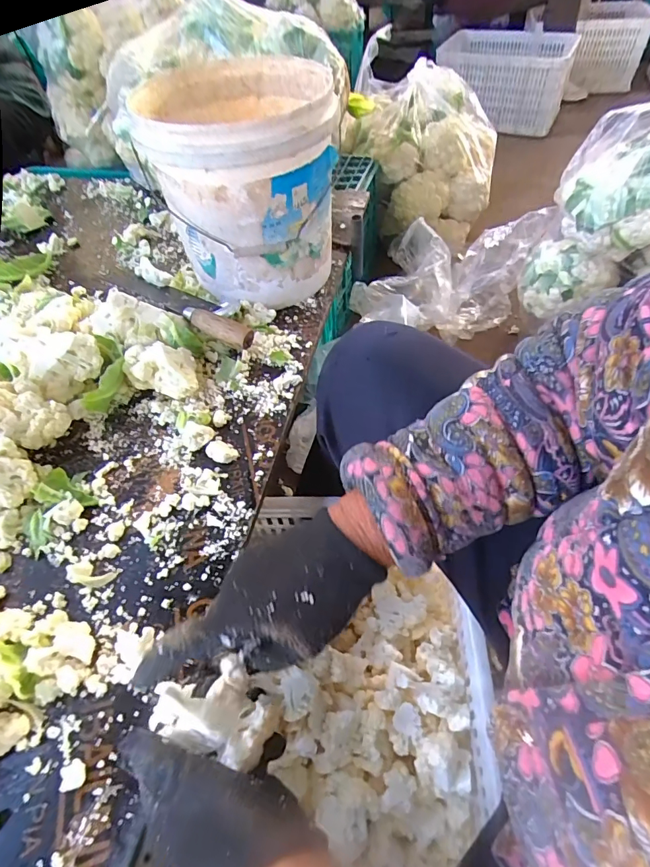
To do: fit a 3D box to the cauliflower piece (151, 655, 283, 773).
[{"bbox_3d":[-0.072,0.183,0.305,0.079,0.044,0.052,13,55,13],"label":"cauliflower piece"}]

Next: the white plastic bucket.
[{"bbox_3d":[-0.110,-0.357,0.667,0.234,0.259,0.264,-10,53,-4],"label":"white plastic bucket"}]

